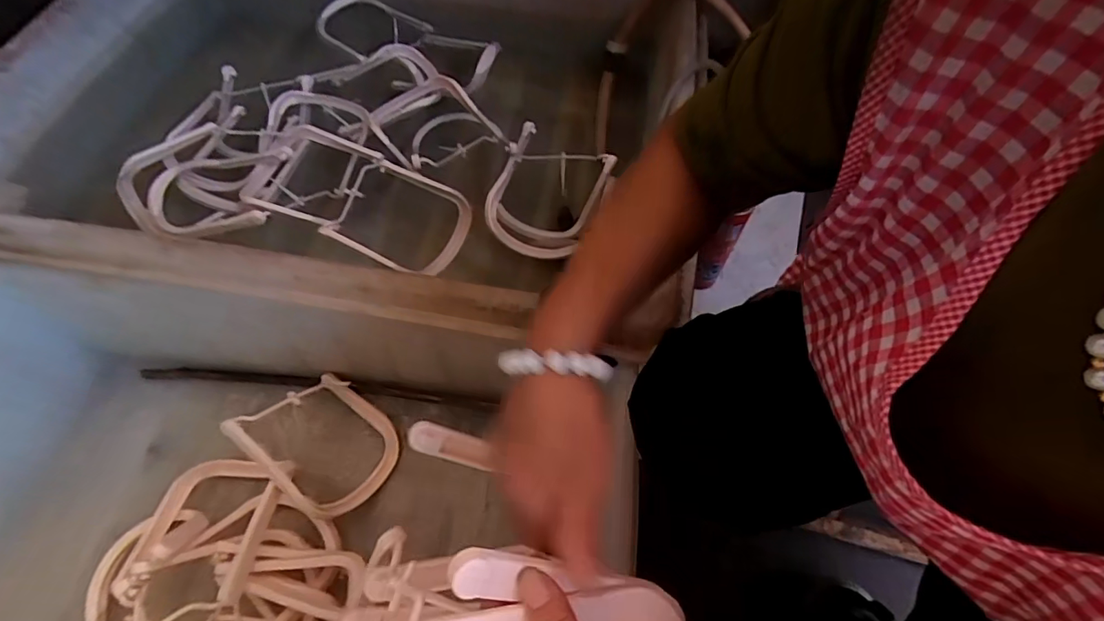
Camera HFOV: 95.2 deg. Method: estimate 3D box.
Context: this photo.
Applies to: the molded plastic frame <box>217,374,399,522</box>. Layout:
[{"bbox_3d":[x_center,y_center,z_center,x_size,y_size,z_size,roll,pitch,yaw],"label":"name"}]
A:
[{"bbox_3d":[-0.315,0.183,0.702,0.192,0.049,0.175,47,39,6],"label":"molded plastic frame"}]

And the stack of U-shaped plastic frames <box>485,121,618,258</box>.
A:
[{"bbox_3d":[-0.012,-0.195,0.837,0.185,0.058,0.246,21,62,11],"label":"stack of U-shaped plastic frames"}]

